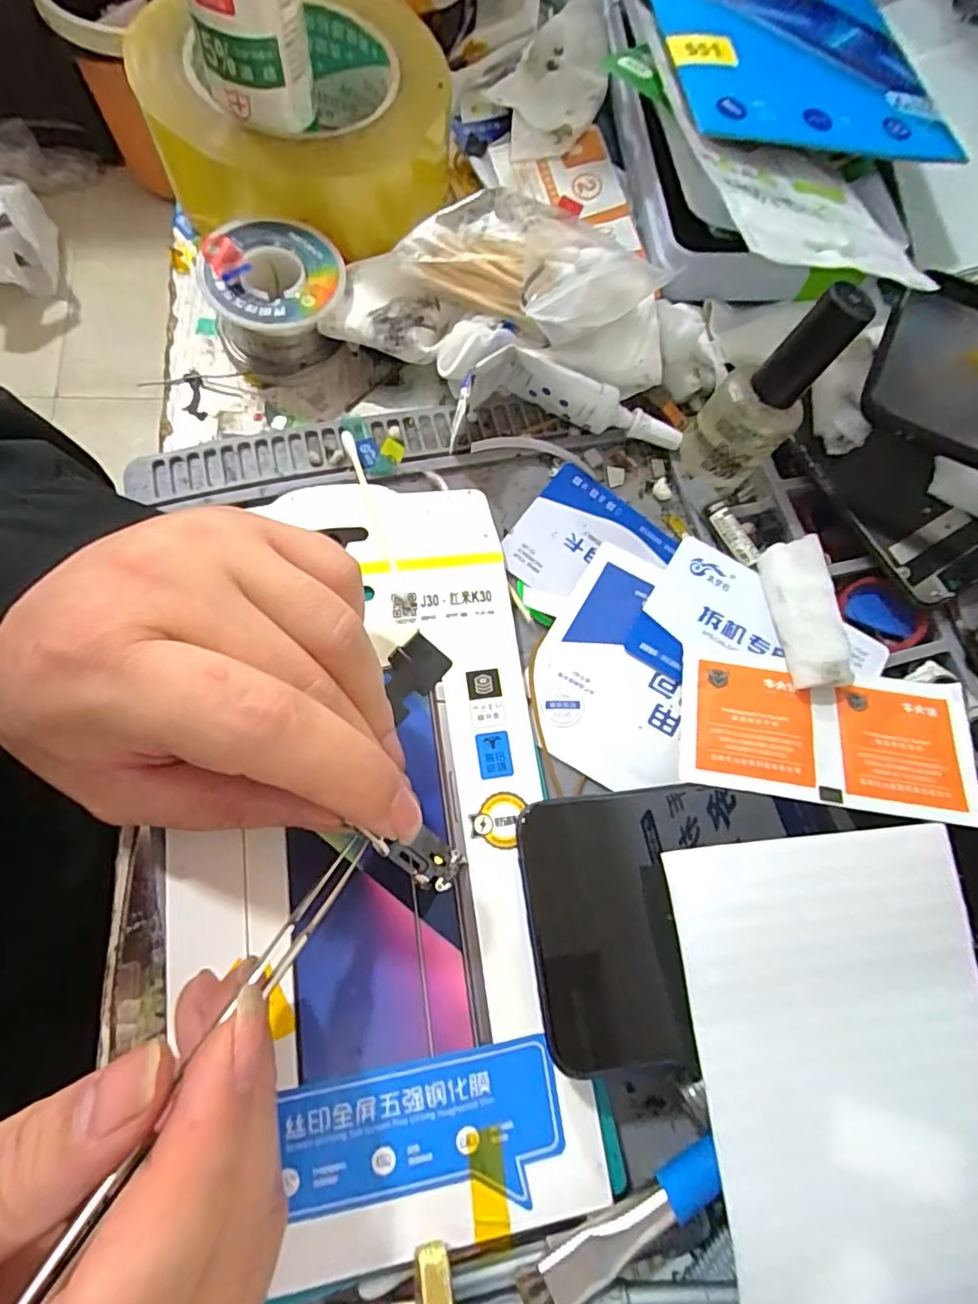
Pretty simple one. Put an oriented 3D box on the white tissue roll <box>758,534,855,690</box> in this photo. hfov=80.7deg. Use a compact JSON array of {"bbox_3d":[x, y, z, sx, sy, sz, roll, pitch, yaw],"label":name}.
[{"bbox_3d":[0.115,-0.014,0.210,0.023,0.009,0.054,-5,75,-9],"label":"white tissue roll"}]

